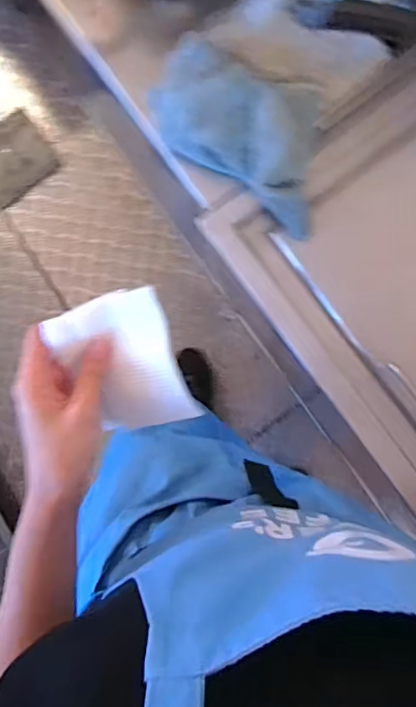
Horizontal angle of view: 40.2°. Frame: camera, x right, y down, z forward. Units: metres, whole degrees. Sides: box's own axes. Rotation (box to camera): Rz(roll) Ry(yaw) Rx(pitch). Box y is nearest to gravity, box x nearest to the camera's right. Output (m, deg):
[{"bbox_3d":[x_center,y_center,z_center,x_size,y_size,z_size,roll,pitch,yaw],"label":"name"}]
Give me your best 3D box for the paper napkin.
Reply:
[{"bbox_3d":[-0.063,0.010,0.440,0.085,0.012,0.112,-18,111,9],"label":"paper napkin"}]

